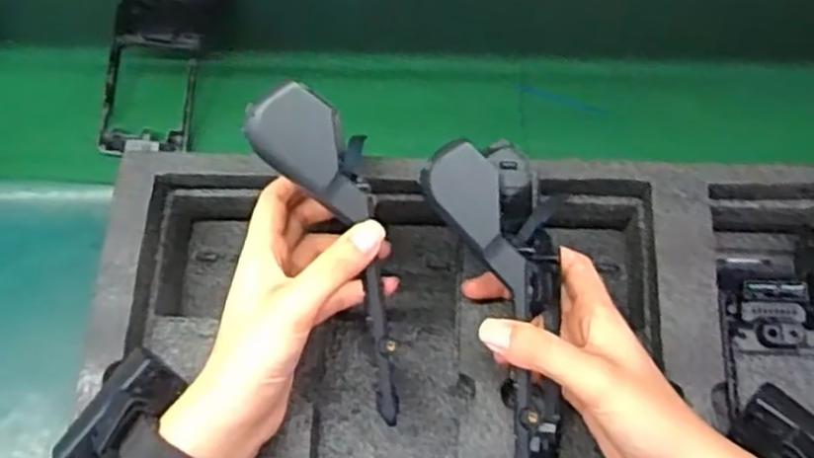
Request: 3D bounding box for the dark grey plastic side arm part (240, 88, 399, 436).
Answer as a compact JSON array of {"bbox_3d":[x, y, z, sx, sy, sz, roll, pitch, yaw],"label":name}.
[{"bbox_3d":[-0.030,0.013,0.392,0.047,0.010,0.171,-20,100,-7],"label":"dark grey plastic side arm part"}]

